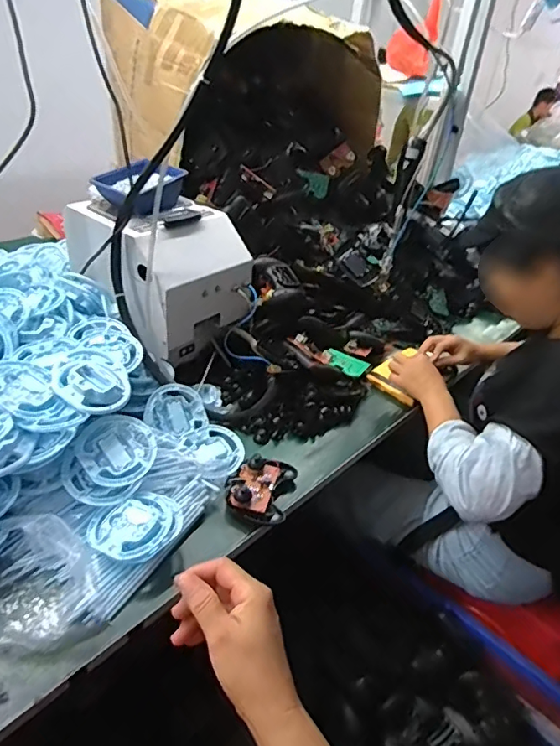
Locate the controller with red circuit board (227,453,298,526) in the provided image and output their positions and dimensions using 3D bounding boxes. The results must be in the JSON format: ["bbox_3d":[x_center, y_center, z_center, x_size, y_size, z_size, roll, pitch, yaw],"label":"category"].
[{"bbox_3d":[-0.027,0.173,0.770,0.088,0.038,0.110,14,35,10],"label":"controller with red circuit board"}]

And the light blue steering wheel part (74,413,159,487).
[{"bbox_3d":[-0.227,0.108,0.715,0.105,0.013,0.102,10,55,-14],"label":"light blue steering wheel part"}]

